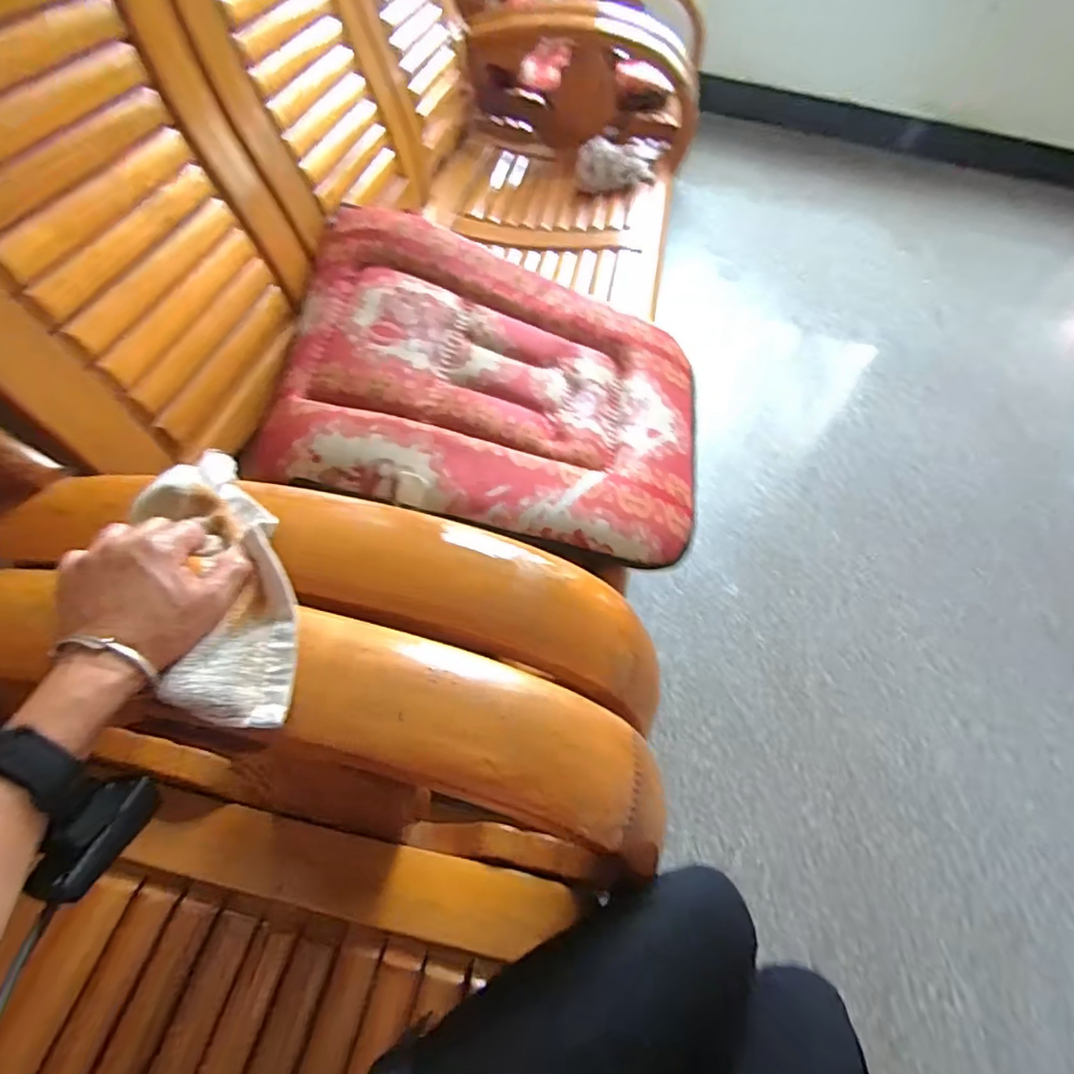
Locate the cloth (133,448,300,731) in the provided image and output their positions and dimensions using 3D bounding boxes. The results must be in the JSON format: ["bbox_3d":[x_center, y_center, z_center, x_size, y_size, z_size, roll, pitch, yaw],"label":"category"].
[{"bbox_3d":[-0.238,0.023,0.453,0.089,0.032,0.262,-19,56,-18],"label":"cloth"}]

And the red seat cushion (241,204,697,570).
[{"bbox_3d":[-0.048,-0.224,0.865,0.595,0.064,0.486,16,56,-8],"label":"red seat cushion"}]

